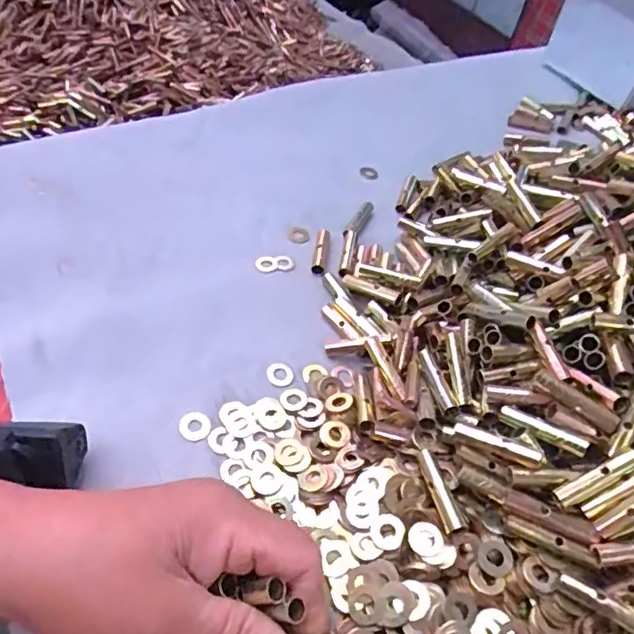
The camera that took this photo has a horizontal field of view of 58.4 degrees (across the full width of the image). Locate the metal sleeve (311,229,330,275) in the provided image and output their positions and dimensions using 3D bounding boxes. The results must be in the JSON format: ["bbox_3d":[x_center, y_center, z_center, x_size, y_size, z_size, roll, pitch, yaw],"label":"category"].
[{"bbox_3d":[0.003,-0.048,0.418,0.009,0.008,0.045,10,50,2],"label":"metal sleeve"}]

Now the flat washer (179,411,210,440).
[{"bbox_3d":[-0.068,0.060,0.317,0.017,0.004,0.017,5,49,-5],"label":"flat washer"}]

